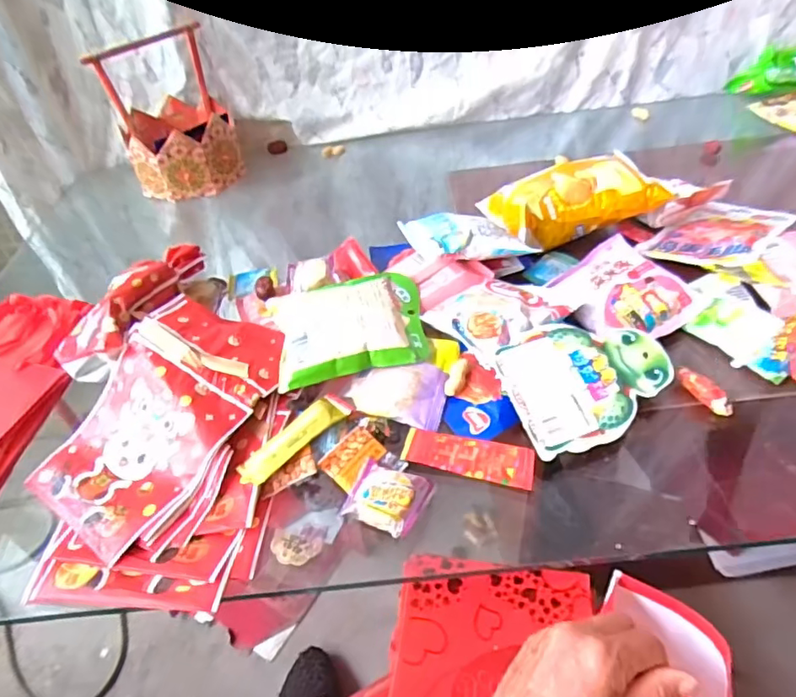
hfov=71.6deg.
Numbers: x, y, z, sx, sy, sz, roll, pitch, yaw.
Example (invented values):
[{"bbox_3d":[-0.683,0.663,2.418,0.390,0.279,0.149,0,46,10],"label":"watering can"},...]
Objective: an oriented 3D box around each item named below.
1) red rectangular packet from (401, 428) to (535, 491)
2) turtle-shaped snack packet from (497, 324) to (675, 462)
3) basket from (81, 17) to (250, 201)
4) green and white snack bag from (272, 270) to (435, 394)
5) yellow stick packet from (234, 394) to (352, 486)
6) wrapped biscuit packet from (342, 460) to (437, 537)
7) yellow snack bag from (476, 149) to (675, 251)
[{"bbox_3d":[0.057,0.089,0.457,0.108,0.011,0.033,10,45,17],"label":"red rectangular packet"},{"bbox_3d":[0.168,0.026,0.477,0.147,0.006,0.109,-13,64,-11],"label":"turtle-shaped snack packet"},{"bbox_3d":[-0.342,-0.355,0.841,0.157,0.199,0.172,-18,44,-12],"label":"basket"},{"bbox_3d":[-0.050,-0.028,0.553,0.148,0.046,0.125,-12,43,-6],"label":"green and white snack bag"},{"bbox_3d":[-0.089,0.074,0.478,0.033,0.011,0.109,30,54,33],"label":"yellow stick packet"},{"bbox_3d":[-0.009,0.114,0.428,0.059,0.013,0.051,10,45,17],"label":"wrapped biscuit packet"},{"bbox_3d":[0.205,-0.184,0.659,0.177,0.073,0.108,-10,43,-4],"label":"yellow snack bag"}]

